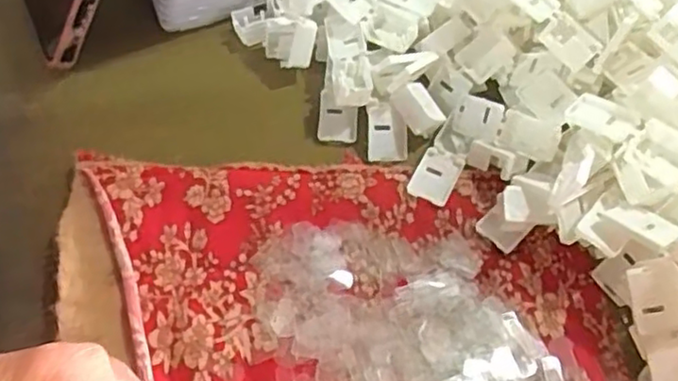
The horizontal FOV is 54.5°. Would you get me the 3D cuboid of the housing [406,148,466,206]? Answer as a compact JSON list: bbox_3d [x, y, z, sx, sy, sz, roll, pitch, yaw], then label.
[{"bbox_3d":[0.046,-0.007,0.313,0.020,0.005,0.029,25,62,12],"label":"housing"}]

